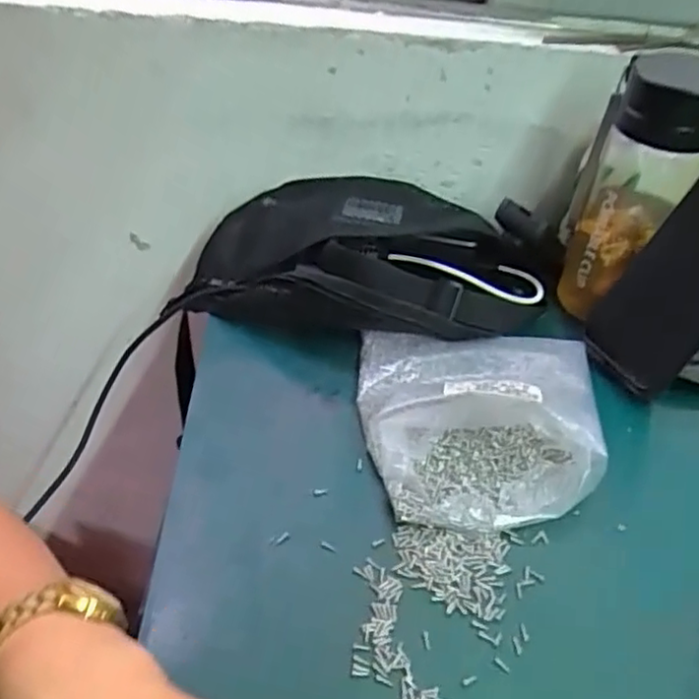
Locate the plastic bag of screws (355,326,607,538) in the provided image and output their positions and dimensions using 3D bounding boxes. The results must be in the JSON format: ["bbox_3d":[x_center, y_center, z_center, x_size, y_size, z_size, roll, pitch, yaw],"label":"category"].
[{"bbox_3d":[0.093,0.034,0.440,0.166,0.049,0.166,3,40,-4],"label":"plastic bag of screws"}]

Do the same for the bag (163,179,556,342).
[{"bbox_3d":[0.021,-0.081,0.554,0.284,0.077,0.180,16,41,11],"label":"bag"}]

